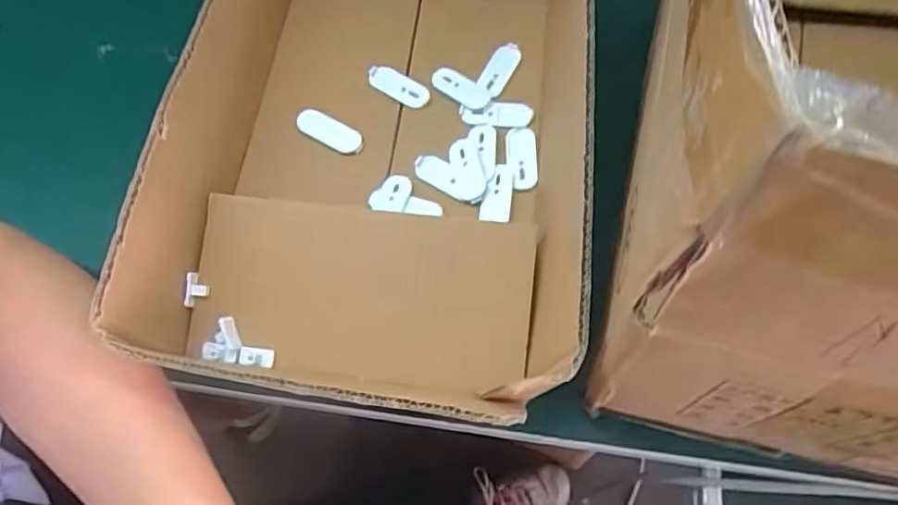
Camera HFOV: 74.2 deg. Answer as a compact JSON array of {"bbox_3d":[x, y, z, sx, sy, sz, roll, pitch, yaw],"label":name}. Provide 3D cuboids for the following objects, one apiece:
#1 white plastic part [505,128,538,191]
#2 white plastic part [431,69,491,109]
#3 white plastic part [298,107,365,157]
[{"bbox_3d":[0.047,-0.063,0.387,0.020,0.004,0.045,-1,63,3],"label":"white plastic part"},{"bbox_3d":[0.009,-0.114,0.412,0.044,0.007,0.017,35,70,19],"label":"white plastic part"},{"bbox_3d":[-0.080,-0.082,0.402,0.047,0.011,0.018,27,68,16],"label":"white plastic part"}]

